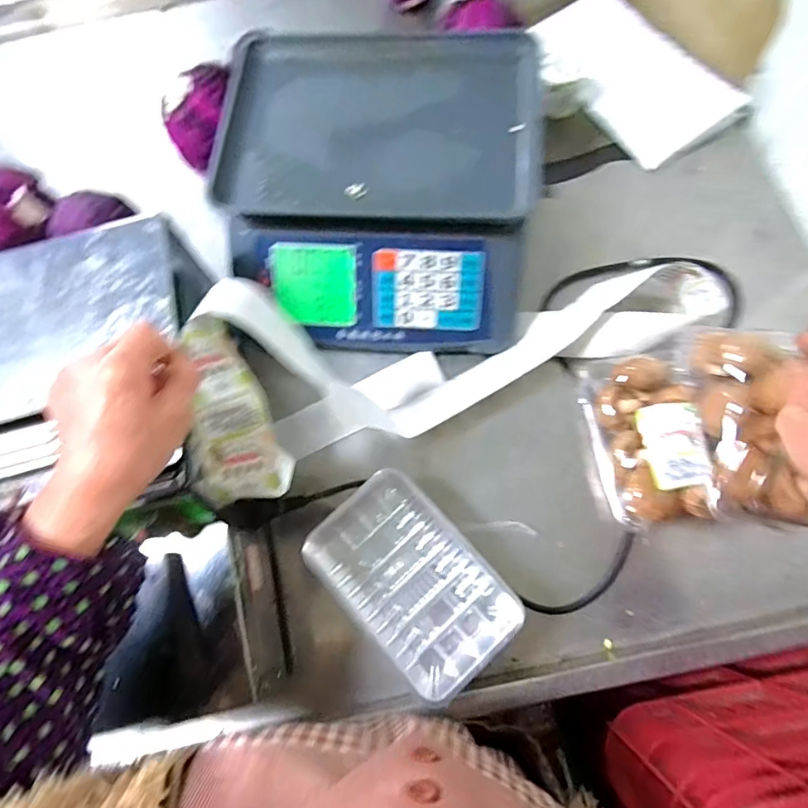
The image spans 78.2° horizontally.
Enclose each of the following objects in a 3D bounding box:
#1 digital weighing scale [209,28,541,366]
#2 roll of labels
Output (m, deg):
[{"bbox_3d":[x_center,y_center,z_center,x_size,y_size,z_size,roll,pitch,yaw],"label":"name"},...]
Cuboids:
[{"bbox_3d":[-0.027,-0.246,0.566,0.325,0.128,0.350,4,74,3],"label":"digital weighing scale"},{"bbox_3d":[-0.131,0.008,0.371,0.063,0.039,0.138,-10,101,-1],"label":"roll of labels"}]

